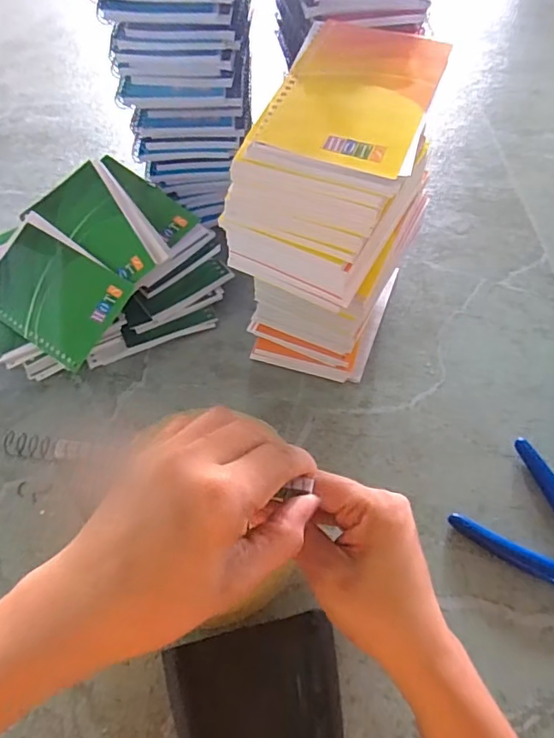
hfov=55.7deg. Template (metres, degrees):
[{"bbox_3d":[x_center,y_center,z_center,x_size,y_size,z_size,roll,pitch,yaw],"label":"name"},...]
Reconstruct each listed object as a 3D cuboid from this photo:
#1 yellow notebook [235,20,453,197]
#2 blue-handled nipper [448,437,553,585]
[{"bbox_3d":[0.044,-0.152,0.293,0.084,0.011,0.131,16,61,12],"label":"yellow notebook"},{"bbox_3d":[0.189,0.104,0.357,0.115,0.008,0.082,28,64,18],"label":"blue-handled nipper"}]

